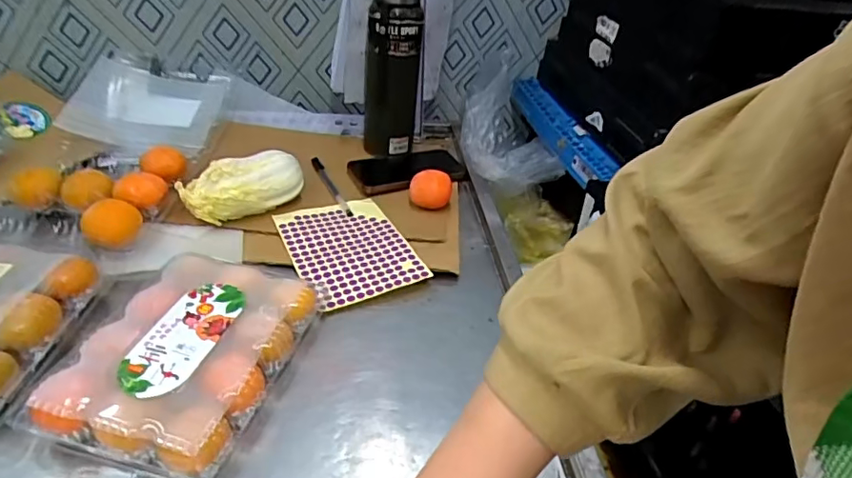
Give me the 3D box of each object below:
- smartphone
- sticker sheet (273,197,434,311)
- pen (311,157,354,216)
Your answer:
[{"bbox_3d":[-0.027,-0.101,0.797,0.163,0.018,0.086,-11,41,-22],"label":"smartphone"},{"bbox_3d":[-0.092,0.006,0.655,0.130,0.010,0.179,-14,42,-25],"label":"sticker sheet"},{"bbox_3d":[-0.129,-0.075,0.756,0.013,0.008,0.140,-15,42,-26],"label":"pen"}]

